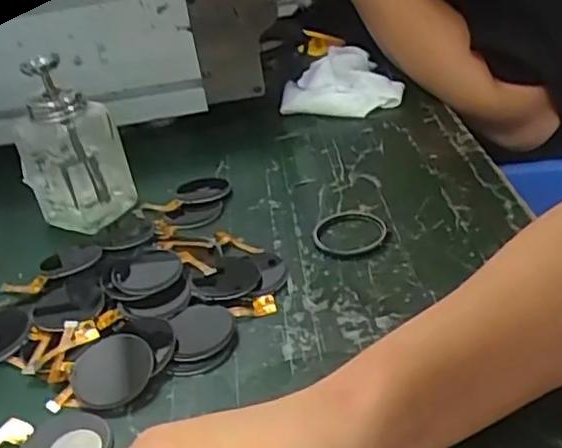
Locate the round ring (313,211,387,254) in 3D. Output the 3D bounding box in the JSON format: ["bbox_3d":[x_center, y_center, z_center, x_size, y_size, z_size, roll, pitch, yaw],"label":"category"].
[{"bbox_3d":[0.043,0.004,0.422,0.045,0.006,0.048,-5,33,3],"label":"round ring"}]

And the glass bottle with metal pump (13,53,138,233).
[{"bbox_3d":[-0.148,-0.058,0.463,0.047,0.110,0.058,18,40,33],"label":"glass bottle with metal pump"}]

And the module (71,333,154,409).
[{"bbox_3d":[-0.085,0.074,0.333,0.040,0.004,0.038,-3,54,4],"label":"module"}]

